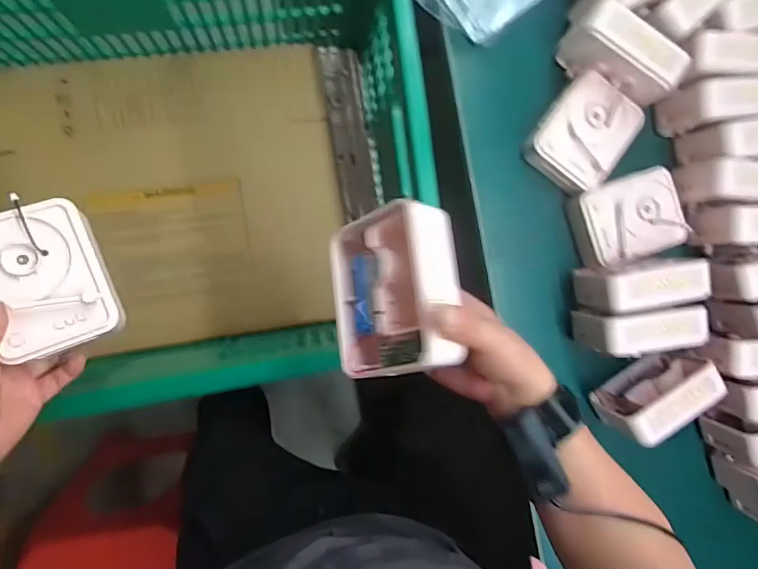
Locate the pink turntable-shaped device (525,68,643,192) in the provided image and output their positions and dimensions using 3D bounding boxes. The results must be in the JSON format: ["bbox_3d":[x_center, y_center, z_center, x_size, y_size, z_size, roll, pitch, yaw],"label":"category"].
[{"bbox_3d":[0.257,-0.187,0.618,0.102,0.034,0.129,36,86,-8],"label":"pink turntable-shaped device"}]

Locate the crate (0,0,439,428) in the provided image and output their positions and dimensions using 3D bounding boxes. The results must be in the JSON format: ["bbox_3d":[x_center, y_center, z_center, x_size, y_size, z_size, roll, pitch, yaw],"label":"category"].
[{"bbox_3d":[-0.288,-0.117,0.631,0.658,0.263,0.502,-11,93,-8],"label":"crate"}]

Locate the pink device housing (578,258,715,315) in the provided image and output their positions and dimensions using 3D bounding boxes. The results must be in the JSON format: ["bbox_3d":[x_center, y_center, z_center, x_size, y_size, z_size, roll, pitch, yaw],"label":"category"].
[{"bbox_3d":[0.312,0.001,0.598,0.121,0.101,0.054,-8,93,-8],"label":"pink device housing"}]

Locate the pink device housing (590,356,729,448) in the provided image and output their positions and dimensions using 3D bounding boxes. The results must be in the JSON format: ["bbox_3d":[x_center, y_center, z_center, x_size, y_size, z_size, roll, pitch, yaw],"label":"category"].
[{"bbox_3d":[0.338,0.140,0.618,0.132,0.106,0.045,-28,95,-7],"label":"pink device housing"}]

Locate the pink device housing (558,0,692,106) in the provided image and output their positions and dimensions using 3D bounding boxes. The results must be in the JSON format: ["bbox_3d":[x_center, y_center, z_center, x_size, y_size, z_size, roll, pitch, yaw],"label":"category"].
[{"bbox_3d":[0.291,-0.272,0.597,0.128,0.086,0.051,29,87,-8],"label":"pink device housing"}]

